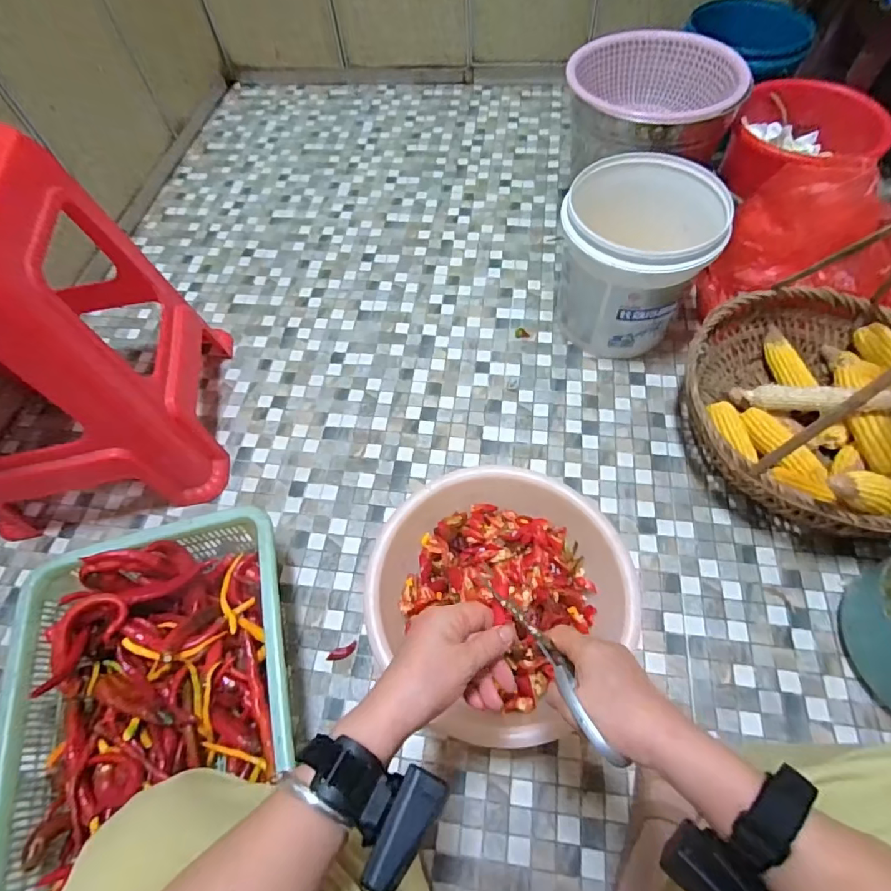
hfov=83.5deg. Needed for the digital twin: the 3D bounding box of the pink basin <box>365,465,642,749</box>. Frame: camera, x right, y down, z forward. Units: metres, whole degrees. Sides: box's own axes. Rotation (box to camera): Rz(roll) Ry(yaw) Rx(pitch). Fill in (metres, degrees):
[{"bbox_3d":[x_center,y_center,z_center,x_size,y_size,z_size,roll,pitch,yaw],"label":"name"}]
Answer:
[{"bbox_3d":[0.079,0.199,0.714,0.336,0.116,0.309,-1,62,3],"label":"pink basin"}]

